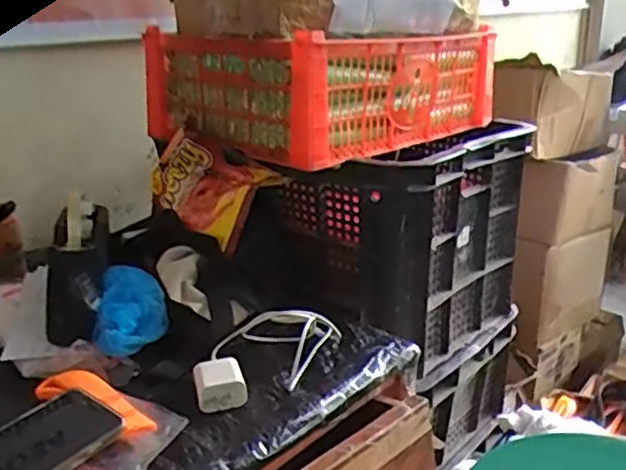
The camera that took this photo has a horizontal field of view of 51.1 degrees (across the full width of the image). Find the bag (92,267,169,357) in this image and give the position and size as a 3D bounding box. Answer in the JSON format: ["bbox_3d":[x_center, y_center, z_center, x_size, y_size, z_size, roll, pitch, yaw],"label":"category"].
[{"bbox_3d":[-0.188,0.076,0.672,0.070,0.052,0.087,-6,19,-8],"label":"bag"}]

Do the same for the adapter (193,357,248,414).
[{"bbox_3d":[-0.086,0.136,0.605,0.045,0.032,0.047,-8,19,-13],"label":"adapter"}]

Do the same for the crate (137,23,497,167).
[{"bbox_3d":[0.021,-0.230,1.001,0.443,0.149,0.346,-20,25,-41],"label":"crate"}]

